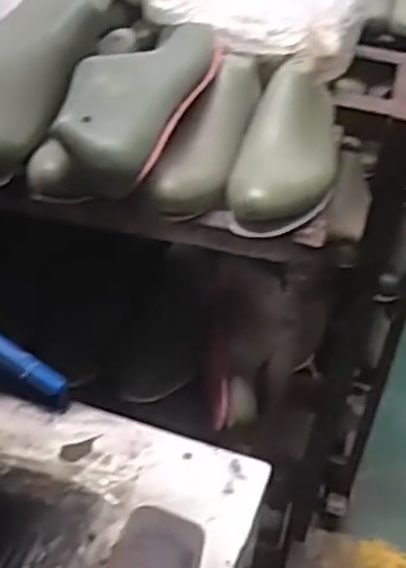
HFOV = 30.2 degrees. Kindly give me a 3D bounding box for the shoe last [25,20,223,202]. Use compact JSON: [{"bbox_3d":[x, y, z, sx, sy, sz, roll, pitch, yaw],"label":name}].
[{"bbox_3d":[-0.053,-0.178,0.692,0.103,0.067,0.251,20,55,17],"label":"shoe last"}]

